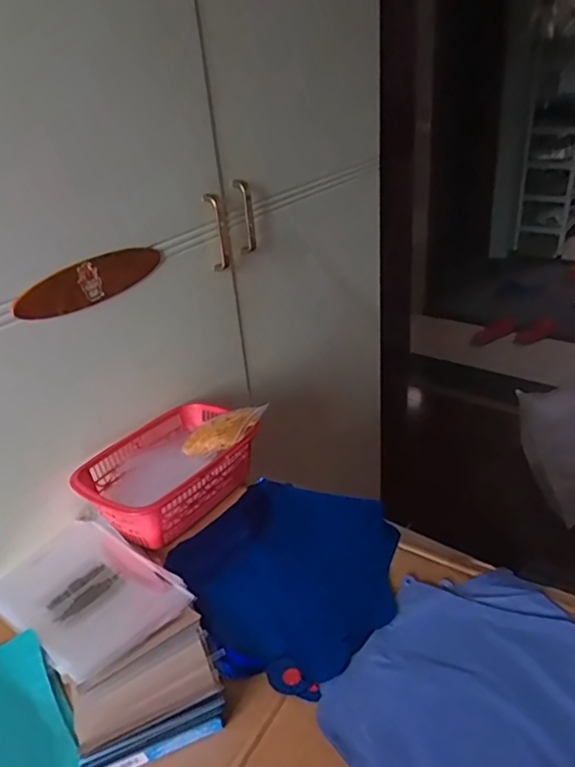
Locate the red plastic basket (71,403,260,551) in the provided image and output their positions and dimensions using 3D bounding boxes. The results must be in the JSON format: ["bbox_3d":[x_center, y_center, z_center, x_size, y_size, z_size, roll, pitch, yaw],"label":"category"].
[{"bbox_3d":[-0.142,0.111,0.690,0.149,0.080,0.211,18,38,34],"label":"red plastic basket"}]

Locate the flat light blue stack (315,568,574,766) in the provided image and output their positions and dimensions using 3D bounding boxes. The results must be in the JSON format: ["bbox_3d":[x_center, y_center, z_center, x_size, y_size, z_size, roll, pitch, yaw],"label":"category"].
[{"bbox_3d":[0.166,0.263,0.447,0.250,0.013,0.238,-17,32,-18],"label":"flat light blue stack"}]

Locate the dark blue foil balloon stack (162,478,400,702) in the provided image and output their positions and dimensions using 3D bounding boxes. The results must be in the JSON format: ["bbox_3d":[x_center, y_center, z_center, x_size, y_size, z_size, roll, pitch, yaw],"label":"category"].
[{"bbox_3d":[0.003,0.184,0.583,0.226,0.018,0.231,23,41,39],"label":"dark blue foil balloon stack"}]

